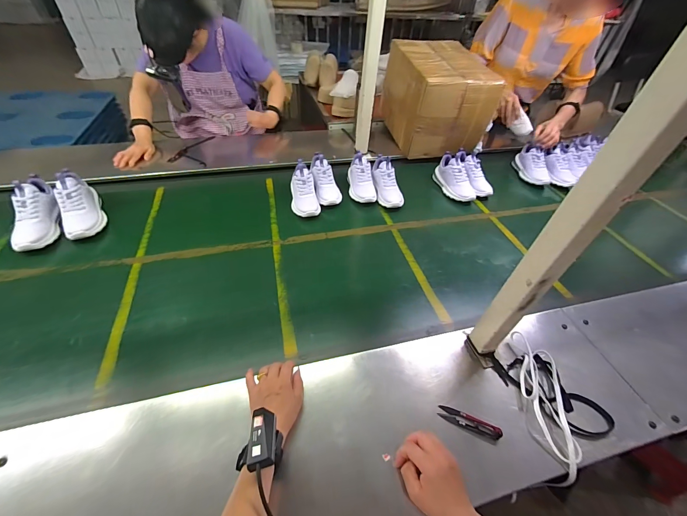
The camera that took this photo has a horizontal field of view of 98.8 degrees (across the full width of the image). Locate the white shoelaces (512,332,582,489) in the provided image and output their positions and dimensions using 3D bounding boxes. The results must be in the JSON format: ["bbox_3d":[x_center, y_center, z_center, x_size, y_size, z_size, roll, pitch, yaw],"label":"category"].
[{"bbox_3d":[0.361,0.259,0.538,0.068,0.048,0.248,13,47,6],"label":"white shoelaces"}]

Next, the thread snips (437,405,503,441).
[{"bbox_3d":[0.215,0.279,0.503,0.099,0.015,0.025,19,48,12],"label":"thread snips"}]

